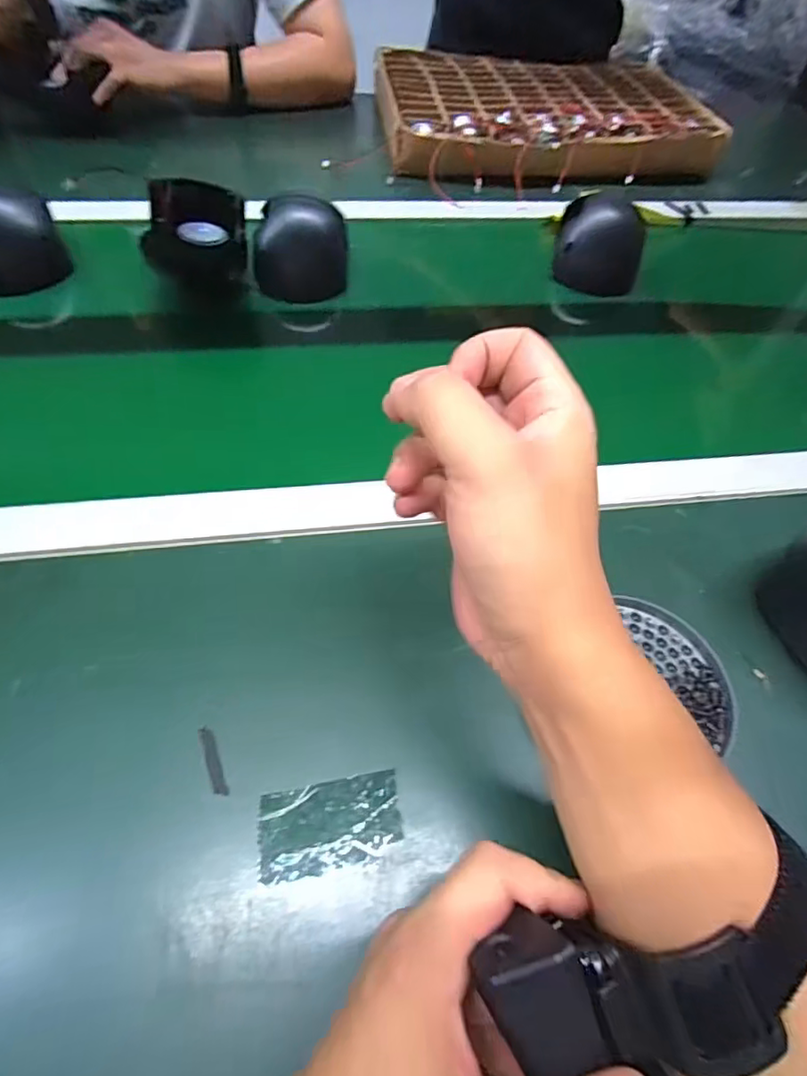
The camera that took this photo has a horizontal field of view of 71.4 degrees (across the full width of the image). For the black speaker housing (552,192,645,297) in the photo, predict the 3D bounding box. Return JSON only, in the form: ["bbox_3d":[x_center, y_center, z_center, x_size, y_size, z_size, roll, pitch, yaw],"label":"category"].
[{"bbox_3d":[0.217,-0.327,0.615,0.092,0.065,0.068,12,55,4],"label":"black speaker housing"}]

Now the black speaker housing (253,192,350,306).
[{"bbox_3d":[-0.106,-0.295,0.568,0.096,0.065,0.085,4,55,-2],"label":"black speaker housing"}]

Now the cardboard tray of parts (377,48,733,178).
[{"bbox_3d":[0.203,-0.613,0.819,0.479,0.056,0.370,-4,56,-7],"label":"cardboard tray of parts"}]

